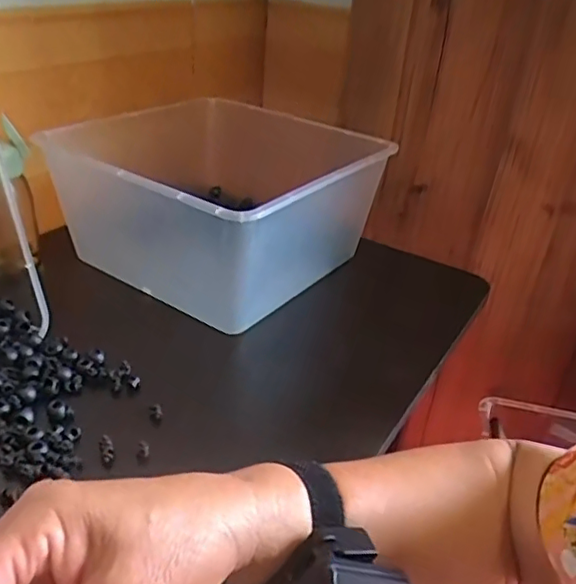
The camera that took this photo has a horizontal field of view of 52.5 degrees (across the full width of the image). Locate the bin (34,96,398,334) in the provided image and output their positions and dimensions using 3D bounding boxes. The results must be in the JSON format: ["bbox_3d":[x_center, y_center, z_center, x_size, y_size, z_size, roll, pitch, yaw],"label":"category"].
[{"bbox_3d":[-0.071,-0.112,0.680,0.298,0.139,0.315,25,36,28],"label":"bin"}]

